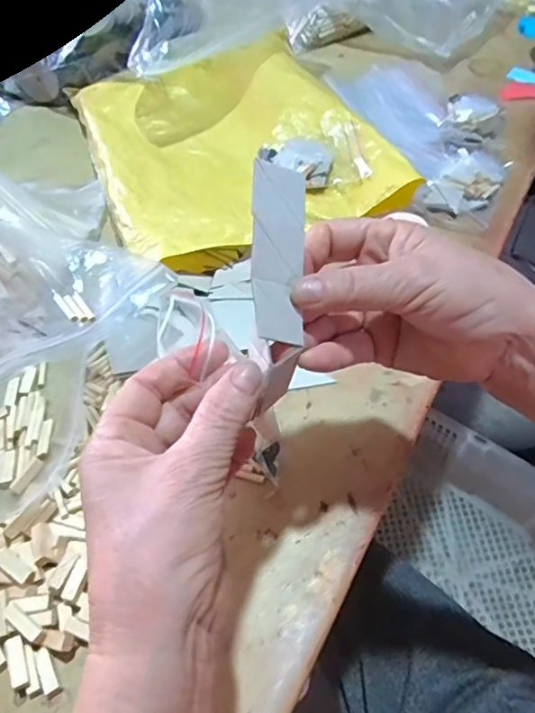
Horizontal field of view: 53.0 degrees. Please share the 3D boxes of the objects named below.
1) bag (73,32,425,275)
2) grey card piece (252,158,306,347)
[{"bbox_3d":[-0.052,-0.233,0.569,0.271,0.041,0.348,-24,55,-14],"label":"bag"},{"bbox_3d":[0.006,-0.050,0.257,0.028,0.004,0.086,5,82,-31],"label":"grey card piece"}]

